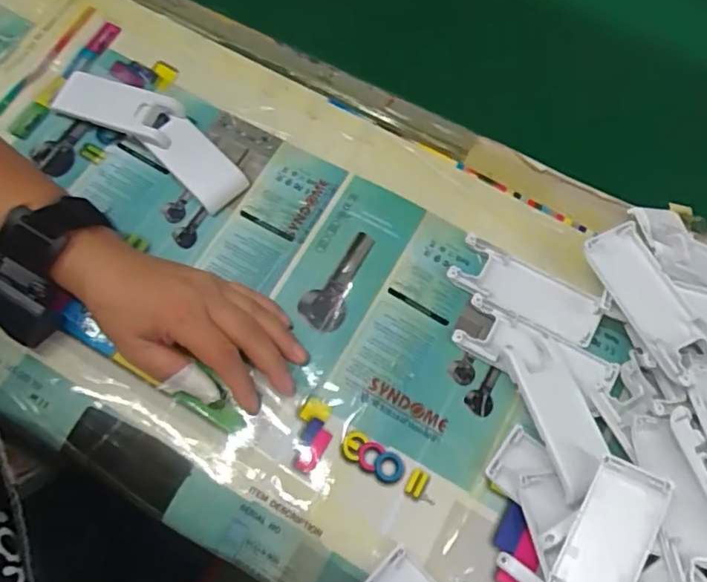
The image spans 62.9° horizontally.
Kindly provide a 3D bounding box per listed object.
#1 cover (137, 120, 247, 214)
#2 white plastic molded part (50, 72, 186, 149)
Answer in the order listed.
[{"bbox_3d":[-0.119,-0.097,0.439,0.038,0.014,0.080,-43,77,-14],"label":"cover"},{"bbox_3d":[-0.181,-0.142,0.443,0.098,0.012,0.039,20,72,5],"label":"white plastic molded part"}]

